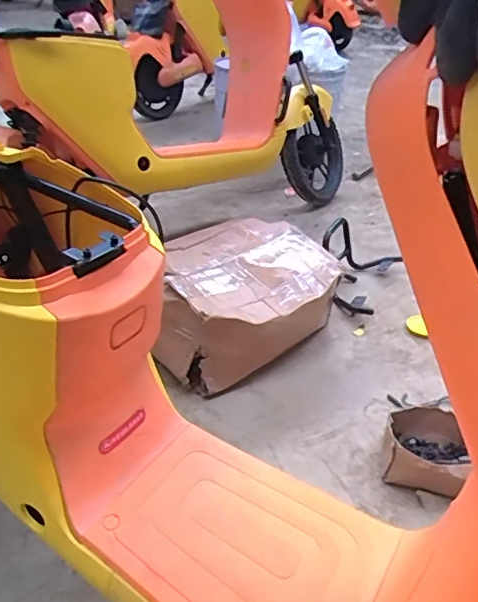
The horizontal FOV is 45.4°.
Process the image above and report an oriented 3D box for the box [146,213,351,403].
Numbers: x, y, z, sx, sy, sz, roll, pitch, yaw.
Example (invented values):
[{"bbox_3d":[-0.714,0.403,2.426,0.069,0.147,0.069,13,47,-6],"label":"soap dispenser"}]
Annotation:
[{"bbox_3d":[-0.010,-0.005,1.304,0.434,0.211,0.321,-22,41,-33],"label":"box"}]

